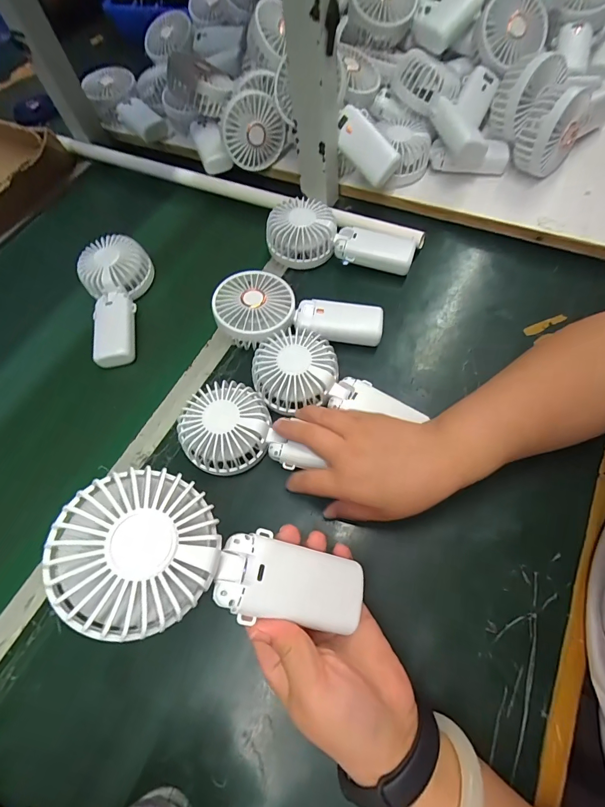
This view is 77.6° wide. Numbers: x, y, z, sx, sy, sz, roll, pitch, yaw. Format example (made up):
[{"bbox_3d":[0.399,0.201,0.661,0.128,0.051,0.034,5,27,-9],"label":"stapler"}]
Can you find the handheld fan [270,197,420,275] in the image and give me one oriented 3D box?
[{"bbox_3d":[0.049,-0.211,0.474,0.180,0.051,0.089,7,66,10],"label":"handheld fan"}]

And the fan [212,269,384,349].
[{"bbox_3d":[-0.003,-0.094,0.422,0.182,0.057,0.086,7,66,10],"label":"fan"}]

